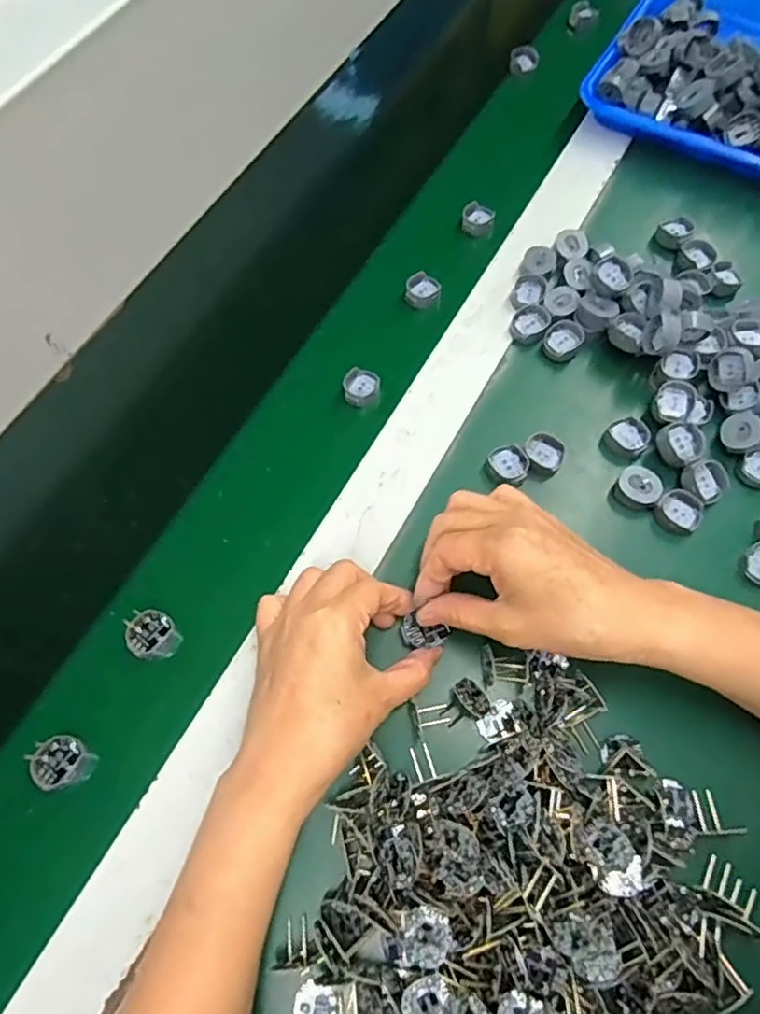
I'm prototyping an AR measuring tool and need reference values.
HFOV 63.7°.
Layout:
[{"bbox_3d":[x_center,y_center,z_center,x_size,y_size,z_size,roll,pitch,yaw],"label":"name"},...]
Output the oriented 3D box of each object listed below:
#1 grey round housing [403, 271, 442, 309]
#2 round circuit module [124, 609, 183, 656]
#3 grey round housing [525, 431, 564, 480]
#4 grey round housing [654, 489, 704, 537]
[{"bbox_3d":[0.035,-0.176,0.501,0.026,0.014,0.029,17,70,10],"label":"grey round housing"},{"bbox_3d":[-0.146,0.082,0.396,0.026,0.033,0.028,-1,68,3],"label":"round circuit module"},{"bbox_3d":[0.114,-0.036,0.425,0.026,0.011,0.032,17,70,10],"label":"grey round housing"},{"bbox_3d":[0.199,0.004,0.406,0.029,0.012,0.029,-1,68,3],"label":"grey round housing"}]

